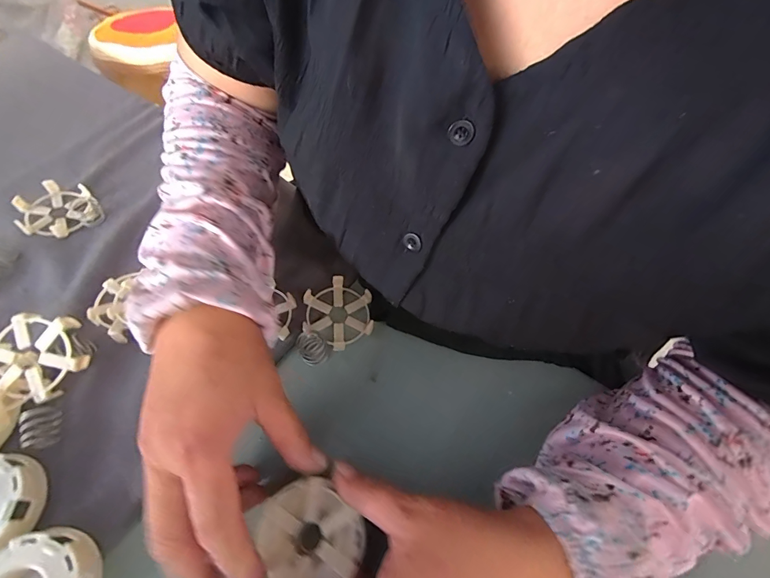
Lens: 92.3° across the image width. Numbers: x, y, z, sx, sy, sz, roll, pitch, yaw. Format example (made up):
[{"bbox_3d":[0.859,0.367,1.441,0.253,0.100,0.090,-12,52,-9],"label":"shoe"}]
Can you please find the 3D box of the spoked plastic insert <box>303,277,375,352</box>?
[{"bbox_3d":[-0.042,0.020,0.324,0.064,0.018,0.057,23,59,11],"label":"spoked plastic insert"}]

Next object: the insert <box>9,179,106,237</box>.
[{"bbox_3d":[-0.328,-0.080,0.369,0.062,0.022,0.065,40,64,21],"label":"insert"}]

